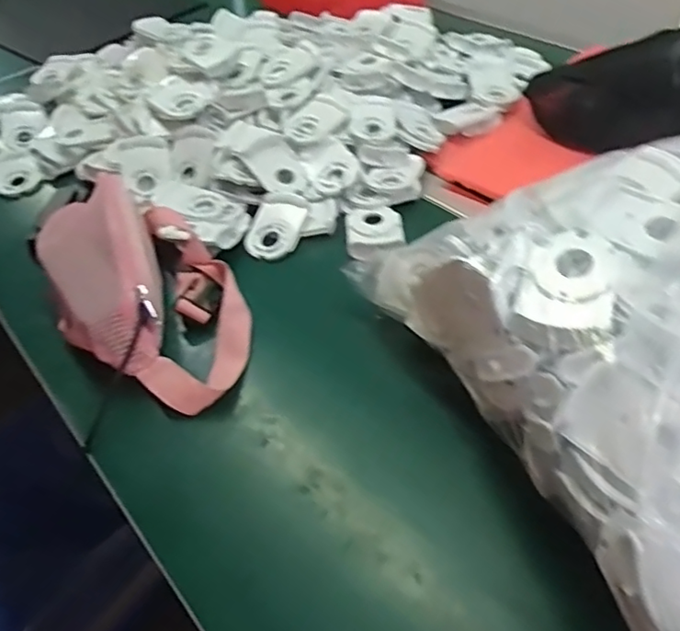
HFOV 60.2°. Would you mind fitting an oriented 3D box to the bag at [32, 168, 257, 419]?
[{"bbox_3d":[-0.197,-0.043,0.563,0.160,0.080,0.306,-26,49,-18],"label":"bag"}]

